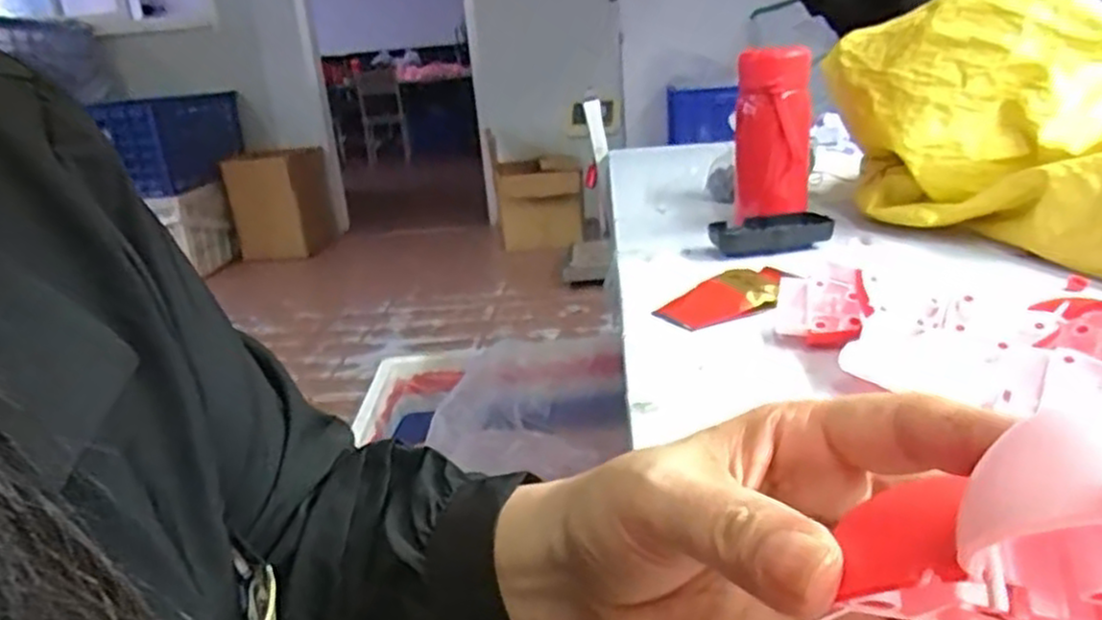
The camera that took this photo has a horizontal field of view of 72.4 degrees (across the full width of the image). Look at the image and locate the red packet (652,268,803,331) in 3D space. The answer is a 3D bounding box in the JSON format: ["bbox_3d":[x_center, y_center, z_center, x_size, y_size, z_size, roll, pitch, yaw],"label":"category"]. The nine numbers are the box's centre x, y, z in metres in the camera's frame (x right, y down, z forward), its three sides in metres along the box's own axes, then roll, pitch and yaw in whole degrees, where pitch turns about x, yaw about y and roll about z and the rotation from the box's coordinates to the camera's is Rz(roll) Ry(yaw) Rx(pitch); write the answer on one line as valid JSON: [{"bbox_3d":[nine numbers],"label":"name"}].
[{"bbox_3d":[0.139,-0.011,0.578,0.114,0.011,0.048,-25,41,-22],"label":"red packet"}]

